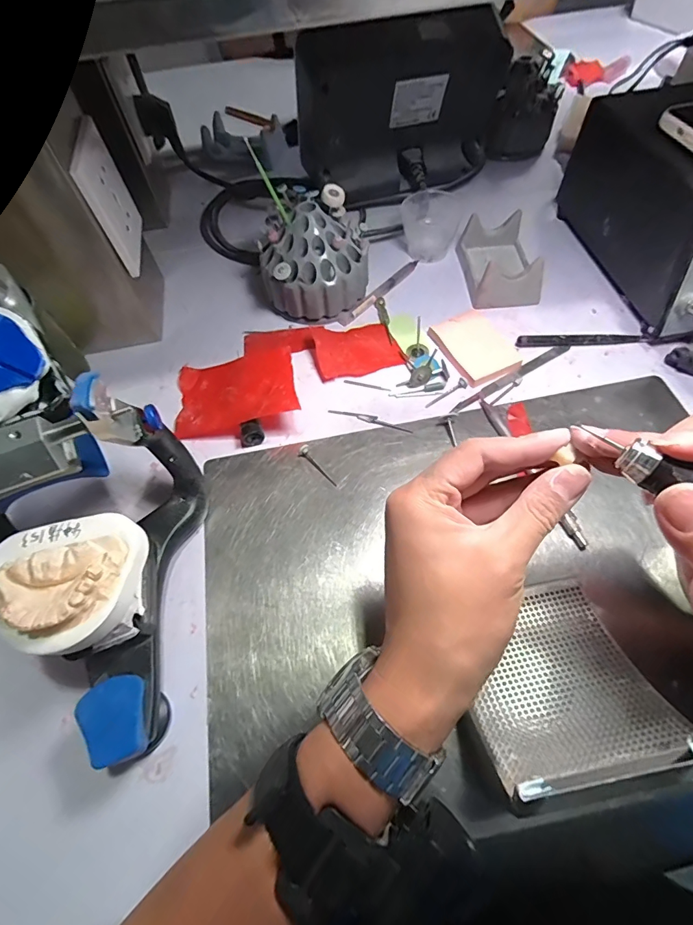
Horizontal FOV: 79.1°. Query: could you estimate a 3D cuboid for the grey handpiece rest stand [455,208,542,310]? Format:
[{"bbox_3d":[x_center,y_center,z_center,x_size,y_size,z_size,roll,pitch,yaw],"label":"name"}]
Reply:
[{"bbox_3d":[0.154,-0.201,0.420,0.065,0.036,0.102,-3,60,1],"label":"grey handpiece rest stand"}]

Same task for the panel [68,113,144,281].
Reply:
[{"bbox_3d":[-0.192,-0.217,0.344,0.016,0.079,0.085,-15,60,-5],"label":"panel"}]

